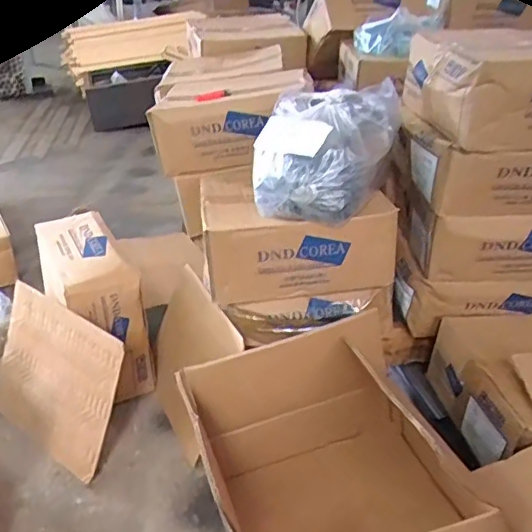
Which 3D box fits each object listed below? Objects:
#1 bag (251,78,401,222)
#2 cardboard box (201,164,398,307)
[{"bbox_3d":[0.095,-0.197,0.976,0.217,0.162,0.228,13,31,18],"label":"bag"},{"bbox_3d":[0.049,-0.078,1.079,0.322,0.147,0.300,-1,30,-7],"label":"cardboard box"}]

